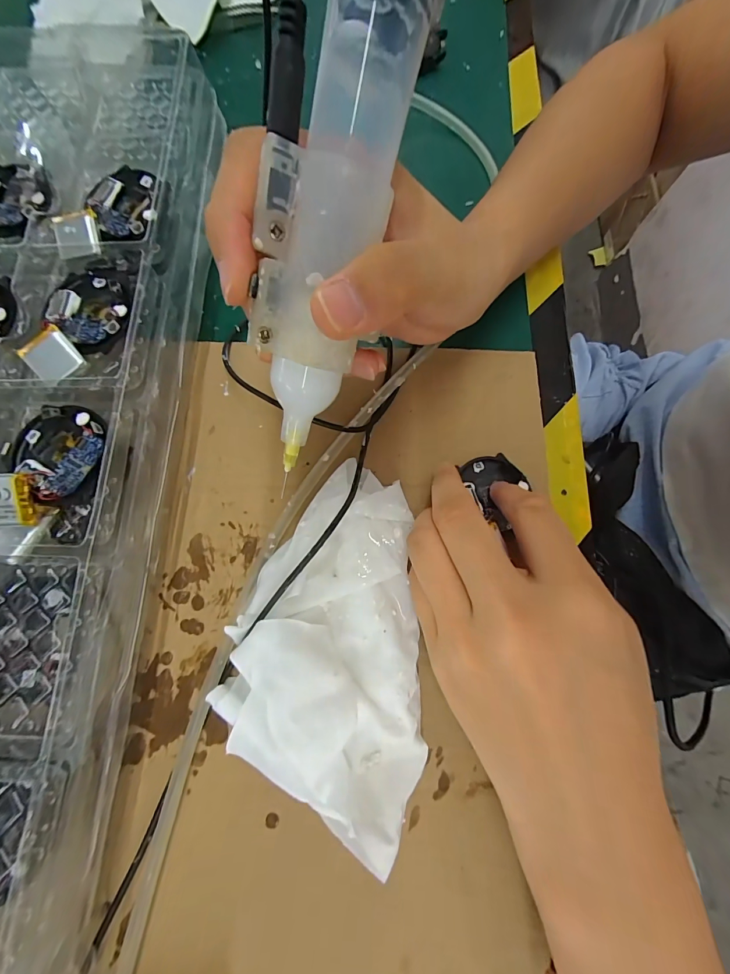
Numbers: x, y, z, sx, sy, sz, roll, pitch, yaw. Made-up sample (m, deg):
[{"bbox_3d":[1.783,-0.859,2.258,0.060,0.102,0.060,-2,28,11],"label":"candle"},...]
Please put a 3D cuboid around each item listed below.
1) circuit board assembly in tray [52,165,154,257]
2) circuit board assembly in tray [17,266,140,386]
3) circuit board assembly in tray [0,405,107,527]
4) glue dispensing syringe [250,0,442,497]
[{"bbox_3d":[-0.132,-0.141,0.180,0.052,0.010,0.046,-19,77,-6],"label":"circuit board assembly in tray"},{"bbox_3d":[-0.132,-0.079,0.165,0.038,0.010,0.064,14,76,2],"label":"circuit board assembly in tray"},{"bbox_3d":[-0.135,-0.009,0.149,0.043,0.010,0.055,16,76,2],"label":"circuit board assembly in tray"},{"bbox_3d":[-0.012,-0.072,0.102,0.033,0.025,0.144,22,116,4],"label":"glue dispensing syringe"}]

